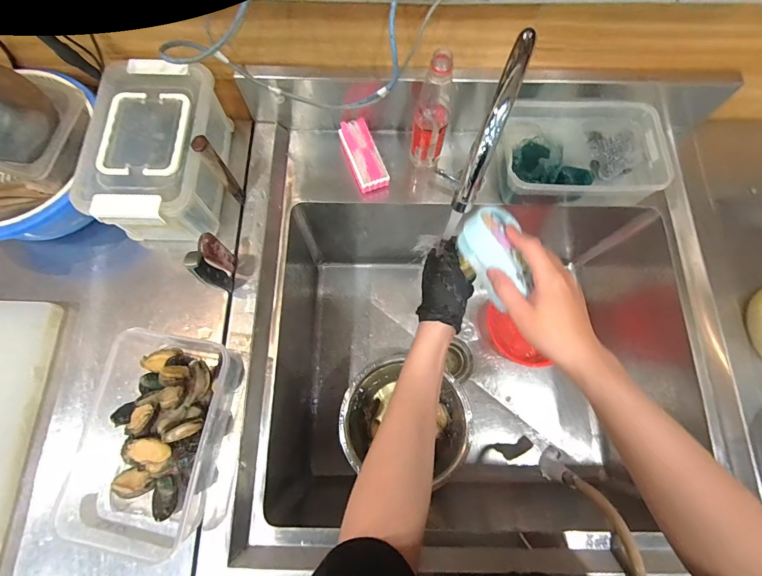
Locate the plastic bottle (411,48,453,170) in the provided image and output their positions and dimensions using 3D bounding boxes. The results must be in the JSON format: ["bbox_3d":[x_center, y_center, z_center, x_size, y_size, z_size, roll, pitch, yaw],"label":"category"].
[{"bbox_3d":[0.078,-0.265,0.574,0.054,0.201,0.050,11,74,3],"label":"plastic bottle"}]

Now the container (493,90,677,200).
[{"bbox_3d":[0.342,-0.232,0.637,0.281,0.072,0.195,-7,74,-2],"label":"container"}]

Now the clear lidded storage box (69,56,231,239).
[{"bbox_3d":[-0.343,-0.201,0.602,0.171,0.149,0.265,-6,74,-2],"label":"clear lidded storage box"}]

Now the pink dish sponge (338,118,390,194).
[{"bbox_3d":[-0.032,-0.237,0.654,0.055,0.032,0.128,-17,74,-6],"label":"pink dish sponge"}]

